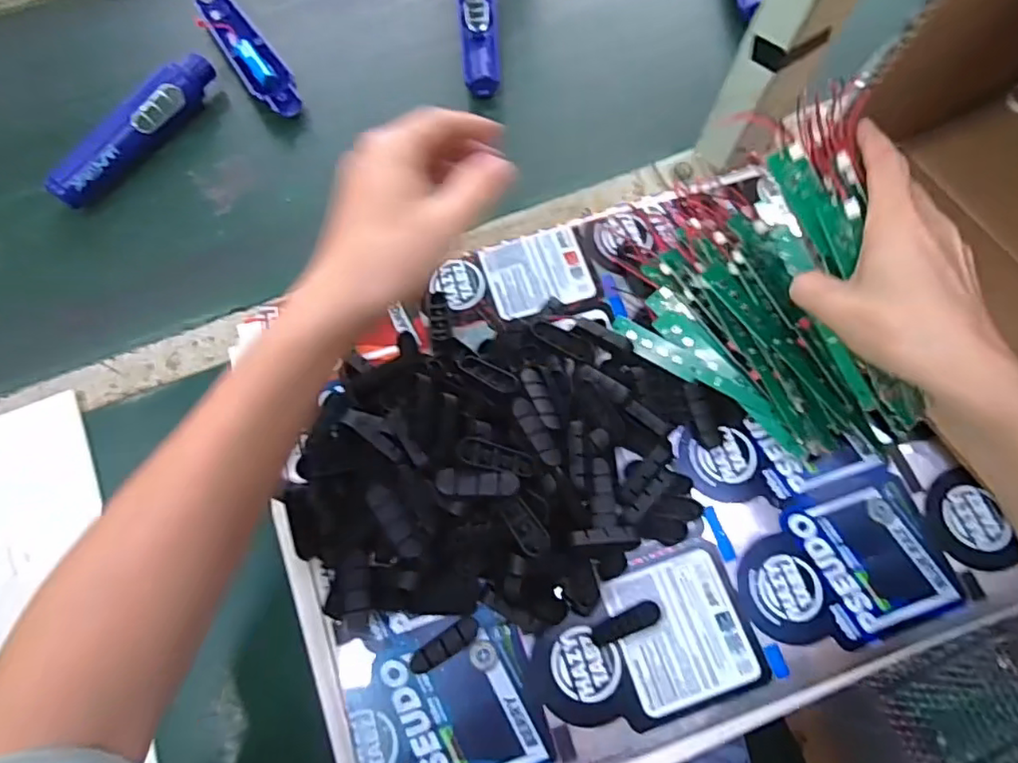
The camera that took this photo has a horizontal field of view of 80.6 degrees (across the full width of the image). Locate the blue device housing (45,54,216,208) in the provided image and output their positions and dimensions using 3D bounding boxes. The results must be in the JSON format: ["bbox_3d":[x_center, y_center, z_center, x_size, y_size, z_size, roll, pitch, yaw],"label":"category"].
[{"bbox_3d":[-0.319,-0.217,0.518,0.027,0.034,0.172,33,73,10],"label":"blue device housing"}]

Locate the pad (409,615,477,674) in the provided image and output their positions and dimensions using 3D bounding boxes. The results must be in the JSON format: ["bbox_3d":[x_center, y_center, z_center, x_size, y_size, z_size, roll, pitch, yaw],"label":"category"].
[{"bbox_3d":[-0.041,0.169,0.385,0.048,0.010,0.014,-34,74,-13],"label":"pad"}]

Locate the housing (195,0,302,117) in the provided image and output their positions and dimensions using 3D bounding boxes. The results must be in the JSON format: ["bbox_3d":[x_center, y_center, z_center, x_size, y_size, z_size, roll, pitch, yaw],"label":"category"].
[{"bbox_3d":[-0.242,-0.305,0.556,0.039,0.013,0.162,-35,74,-13],"label":"housing"}]

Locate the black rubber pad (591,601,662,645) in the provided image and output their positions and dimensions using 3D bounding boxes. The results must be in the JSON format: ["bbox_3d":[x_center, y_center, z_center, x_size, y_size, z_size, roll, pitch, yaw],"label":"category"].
[{"bbox_3d":[0.076,0.157,0.390,0.046,0.010,0.013,-22,72,-9],"label":"black rubber pad"}]

